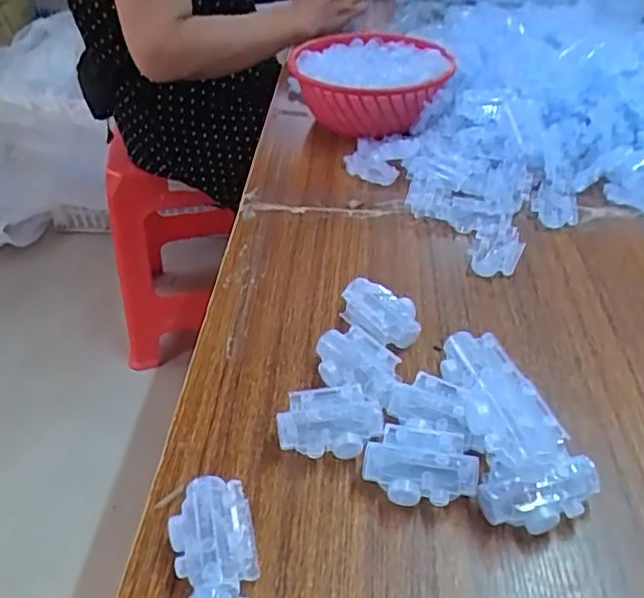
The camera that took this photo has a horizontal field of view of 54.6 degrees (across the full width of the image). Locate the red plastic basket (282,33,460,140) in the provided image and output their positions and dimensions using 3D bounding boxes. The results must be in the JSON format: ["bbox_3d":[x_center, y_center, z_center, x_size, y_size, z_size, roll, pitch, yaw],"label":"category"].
[{"bbox_3d":[0.063,-0.269,0.797,0.190,0.101,0.178,2,40,7],"label":"red plastic basket"}]

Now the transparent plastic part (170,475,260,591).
[{"bbox_3d":[-0.063,0.139,0.362,0.046,0.027,0.065,-10,40,-9],"label":"transparent plastic part"}]

